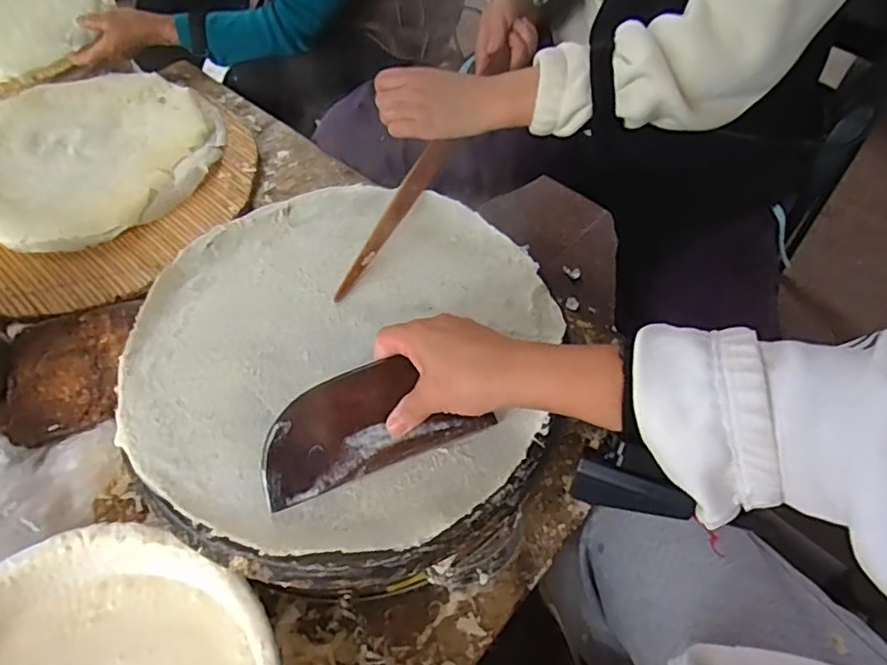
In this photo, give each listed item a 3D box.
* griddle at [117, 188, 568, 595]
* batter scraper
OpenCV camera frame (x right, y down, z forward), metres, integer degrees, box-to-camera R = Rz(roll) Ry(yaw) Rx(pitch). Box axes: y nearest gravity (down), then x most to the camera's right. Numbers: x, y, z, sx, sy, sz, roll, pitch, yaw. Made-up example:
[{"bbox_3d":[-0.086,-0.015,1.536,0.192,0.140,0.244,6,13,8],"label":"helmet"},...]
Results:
[{"bbox_3d":[-0.086,0.022,0.514,0.347,0.048,0.357,0,56,0],"label":"griddle"},{"bbox_3d":[-0.056,0.065,0.435,0.160,0.009,0.075,-20,95,-10],"label":"batter scraper"}]

